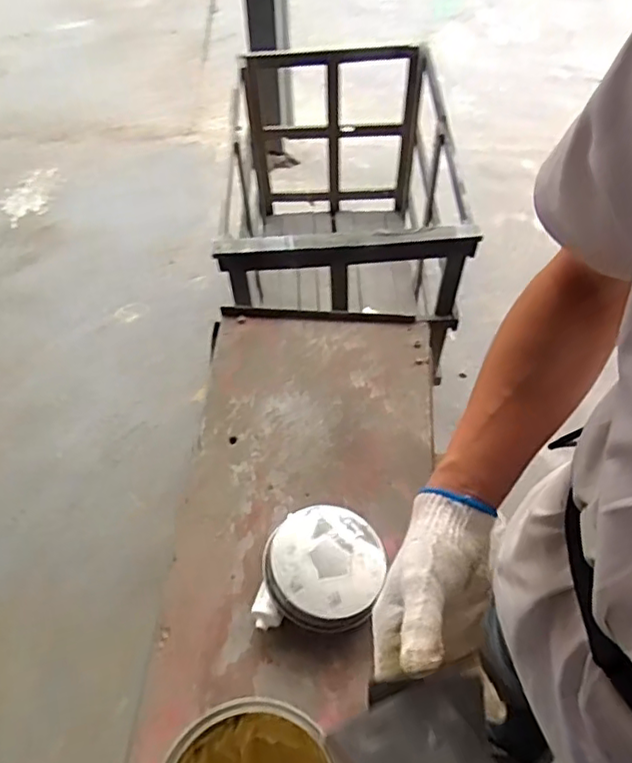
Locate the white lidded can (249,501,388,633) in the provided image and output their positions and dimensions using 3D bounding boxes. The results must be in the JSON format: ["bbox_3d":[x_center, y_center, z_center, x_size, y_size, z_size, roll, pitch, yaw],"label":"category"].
[{"bbox_3d":[0.007,0.216,0.706,0.134,0.060,0.138,-1,55,2],"label":"white lidded can"}]

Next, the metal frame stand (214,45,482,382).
[{"bbox_3d":[0.067,-0.414,1.586,0.529,0.553,0.782,-2,55,1],"label":"metal frame stand"}]

